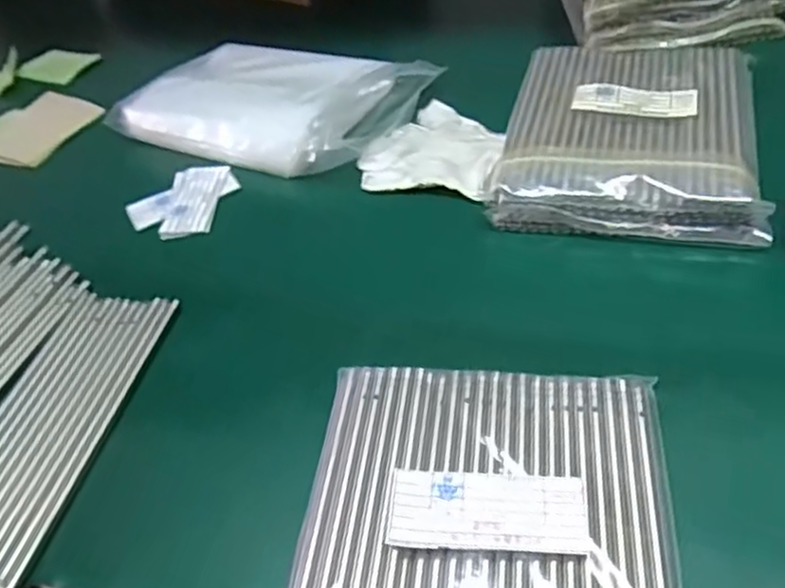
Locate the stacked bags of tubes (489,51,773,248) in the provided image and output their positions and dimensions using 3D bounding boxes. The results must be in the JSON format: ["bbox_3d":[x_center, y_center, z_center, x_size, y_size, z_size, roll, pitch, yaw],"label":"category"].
[{"bbox_3d":[0.194,-0.134,0.596,0.196,0.046,0.228,6,48,18],"label":"stacked bags of tubes"}]

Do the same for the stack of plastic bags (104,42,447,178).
[{"bbox_3d":[-0.114,-0.197,0.724,0.288,0.046,0.188,11,50,22],"label":"stack of plastic bags"}]

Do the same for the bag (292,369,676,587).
[{"bbox_3d":[0.044,0.128,0.359,0.183,0.014,0.223,2,43,9],"label":"bag"}]

